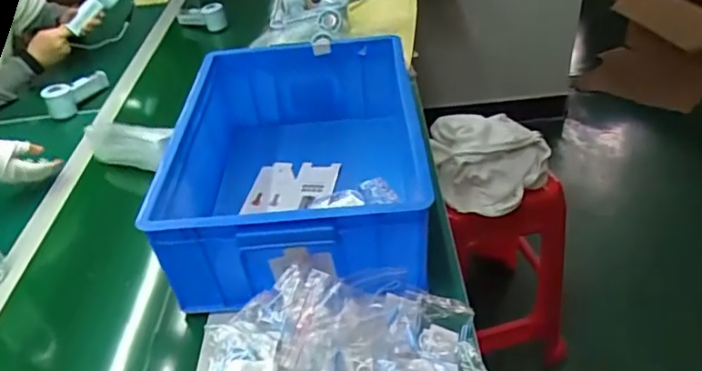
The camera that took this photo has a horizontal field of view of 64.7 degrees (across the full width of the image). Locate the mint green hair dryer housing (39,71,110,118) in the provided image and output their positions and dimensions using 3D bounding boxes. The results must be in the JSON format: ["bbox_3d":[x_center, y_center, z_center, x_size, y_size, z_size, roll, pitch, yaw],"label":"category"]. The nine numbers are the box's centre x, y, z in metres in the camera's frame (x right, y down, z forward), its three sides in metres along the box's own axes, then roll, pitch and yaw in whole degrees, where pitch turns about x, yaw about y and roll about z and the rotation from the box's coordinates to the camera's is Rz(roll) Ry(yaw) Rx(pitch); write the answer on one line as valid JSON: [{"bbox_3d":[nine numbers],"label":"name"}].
[{"bbox_3d":[-0.605,-0.208,1.224,0.058,0.060,0.131,11,42,21],"label":"mint green hair dryer housing"}]

